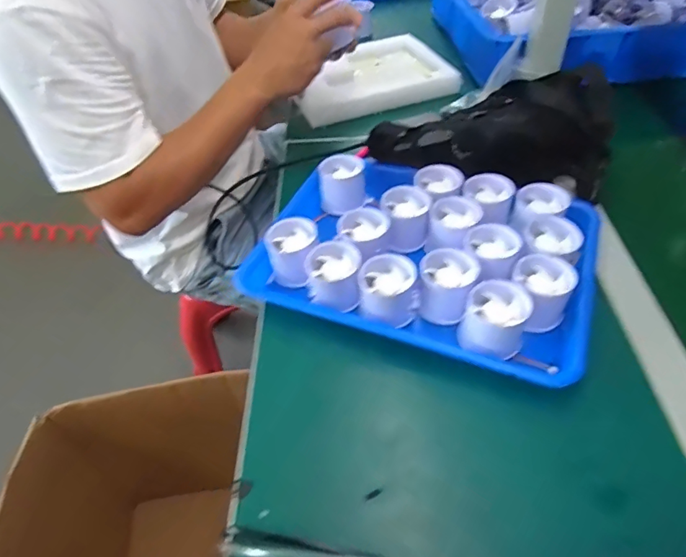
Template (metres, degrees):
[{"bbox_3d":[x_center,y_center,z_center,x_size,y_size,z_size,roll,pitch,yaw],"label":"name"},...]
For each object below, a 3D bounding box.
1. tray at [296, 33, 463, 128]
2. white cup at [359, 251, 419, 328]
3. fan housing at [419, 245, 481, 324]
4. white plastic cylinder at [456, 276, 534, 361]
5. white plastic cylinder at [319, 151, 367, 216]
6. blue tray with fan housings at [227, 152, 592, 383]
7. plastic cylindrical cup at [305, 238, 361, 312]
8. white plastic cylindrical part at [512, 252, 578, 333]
[{"bbox_3d":[0.042,-0.339,0.805,0.253,0.034,0.190,-15,47,-10],"label":"tray"},{"bbox_3d":[0.046,0.008,0.467,0.054,0.053,0.052,-2,46,3],"label":"white cup"},{"bbox_3d":[0.099,0.007,0.465,0.052,0.045,0.058,14,49,17],"label":"fan housing"},{"bbox_3d":[0.135,0.041,0.436,0.054,0.060,0.057,16,50,19],"label":"white plastic cylinder"},{"bbox_3d":[-0.001,-0.115,0.583,0.055,0.051,0.046,-2,46,2],"label":"white plastic cylinder"},{"bbox_3d":[0.084,-0.040,0.503,0.335,0.059,0.237,16,50,19],"label":"blue tray with fan housings"},{"bbox_3d":[-0.009,0.001,0.478,0.052,0.052,0.051,0,47,5],"label":"plastic cylindrical cup"},{"bbox_3d":[0.184,0.012,0.450,0.058,0.046,0.053,-2,46,3],"label":"white plastic cylindrical part"}]

